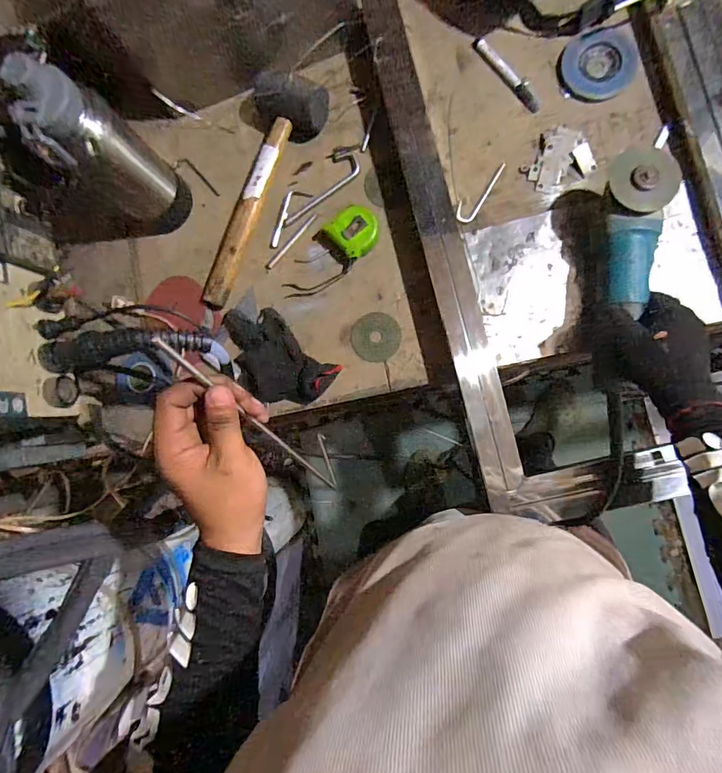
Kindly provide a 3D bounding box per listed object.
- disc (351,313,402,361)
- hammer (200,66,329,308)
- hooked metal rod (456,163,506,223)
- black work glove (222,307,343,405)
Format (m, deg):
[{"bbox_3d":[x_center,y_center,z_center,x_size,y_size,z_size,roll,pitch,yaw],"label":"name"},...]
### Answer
[{"bbox_3d":[0.021,-0.069,0.623,0.068,0.006,0.066,-4,85,8],"label":"disc"},{"bbox_3d":[-0.140,-0.268,0.613,0.102,0.070,0.316,19,88,9],"label":"hammer"},{"bbox_3d":[0.163,-0.267,0.609,0.028,0.004,0.096,35,91,9],"label":"hooked metal rod"},{"bbox_3d":[-0.127,-0.039,0.639,0.176,0.028,0.107,40,92,9],"label":"black work glove"}]

